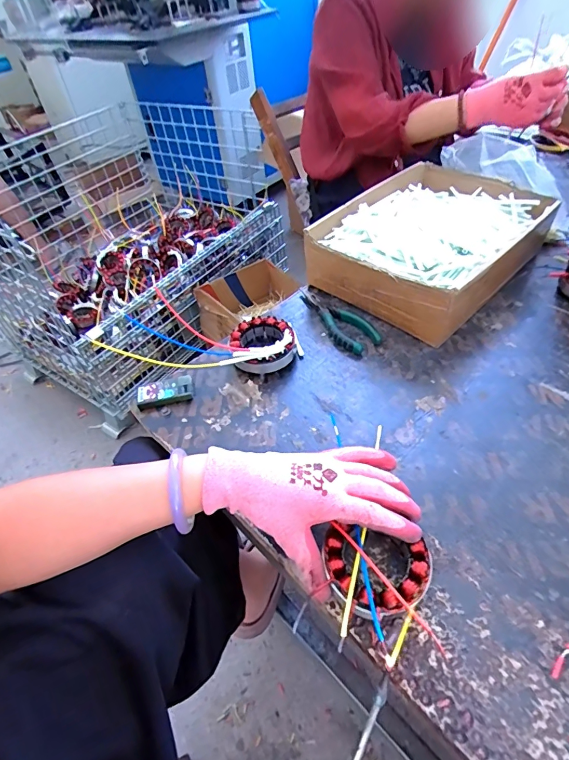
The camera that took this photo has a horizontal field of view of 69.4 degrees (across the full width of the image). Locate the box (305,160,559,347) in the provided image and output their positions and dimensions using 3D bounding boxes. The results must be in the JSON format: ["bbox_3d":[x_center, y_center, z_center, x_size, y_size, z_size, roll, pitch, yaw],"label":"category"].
[{"bbox_3d":[0.228,-0.211,0.639,0.244,0.107,0.332,33,57,32],"label":"box"}]

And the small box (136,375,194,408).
[{"bbox_3d":[-0.149,0.016,0.513,0.068,0.018,0.031,-12,45,-6],"label":"small box"}]

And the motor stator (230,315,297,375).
[{"bbox_3d":[-0.029,-0.047,0.542,0.082,0.046,0.079,-14,46,-8],"label":"motor stator"}]

